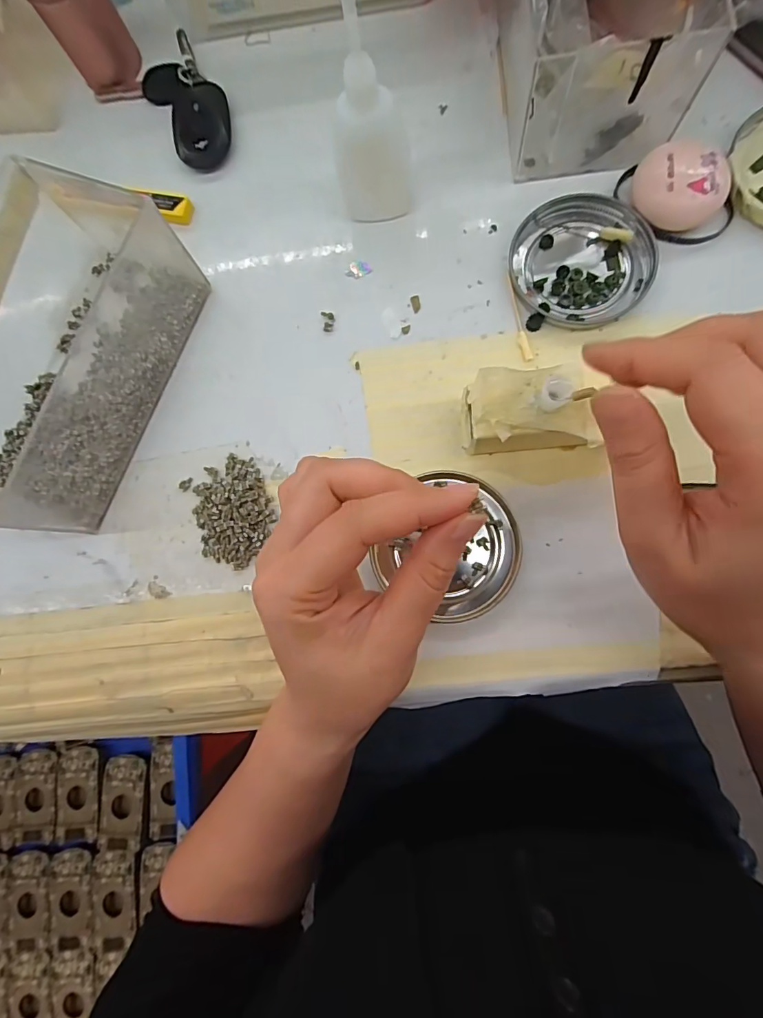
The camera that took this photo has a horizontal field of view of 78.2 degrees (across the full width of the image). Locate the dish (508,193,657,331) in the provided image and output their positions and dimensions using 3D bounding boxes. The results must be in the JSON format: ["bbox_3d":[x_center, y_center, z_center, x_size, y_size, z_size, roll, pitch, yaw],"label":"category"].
[{"bbox_3d":[0.115,-0.144,0.272,0.075,0.007,0.078,-1,81,6],"label":"dish"}]

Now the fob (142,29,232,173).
[{"bbox_3d":[-0.129,-0.273,0.318,0.044,0.010,0.093,-31,79,1],"label":"fob"}]

